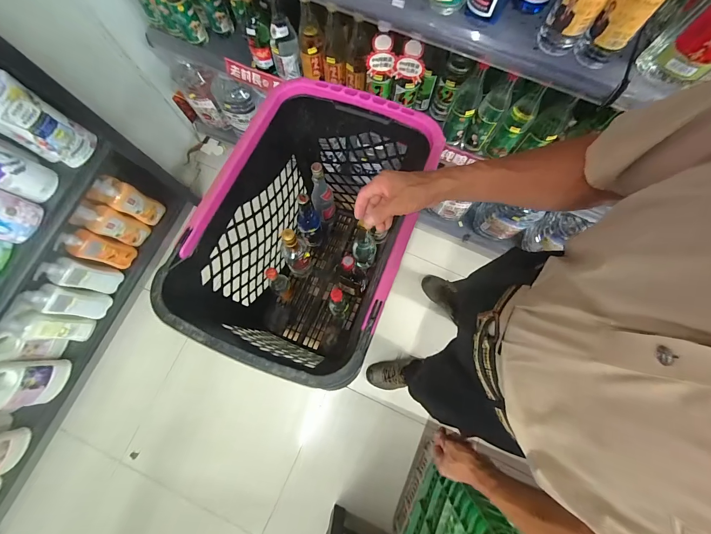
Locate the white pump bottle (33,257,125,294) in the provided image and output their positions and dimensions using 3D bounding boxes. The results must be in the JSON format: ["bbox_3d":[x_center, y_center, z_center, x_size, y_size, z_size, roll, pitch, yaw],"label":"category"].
[{"bbox_3d":[-0.901,0.027,1.034,0.050,0.252,0.088,17,79,4],"label":"white pump bottle"}]

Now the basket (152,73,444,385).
[{"bbox_3d":[-0.091,-0.068,0.755,0.366,0.455,0.551,18,79,4],"label":"basket"}]

